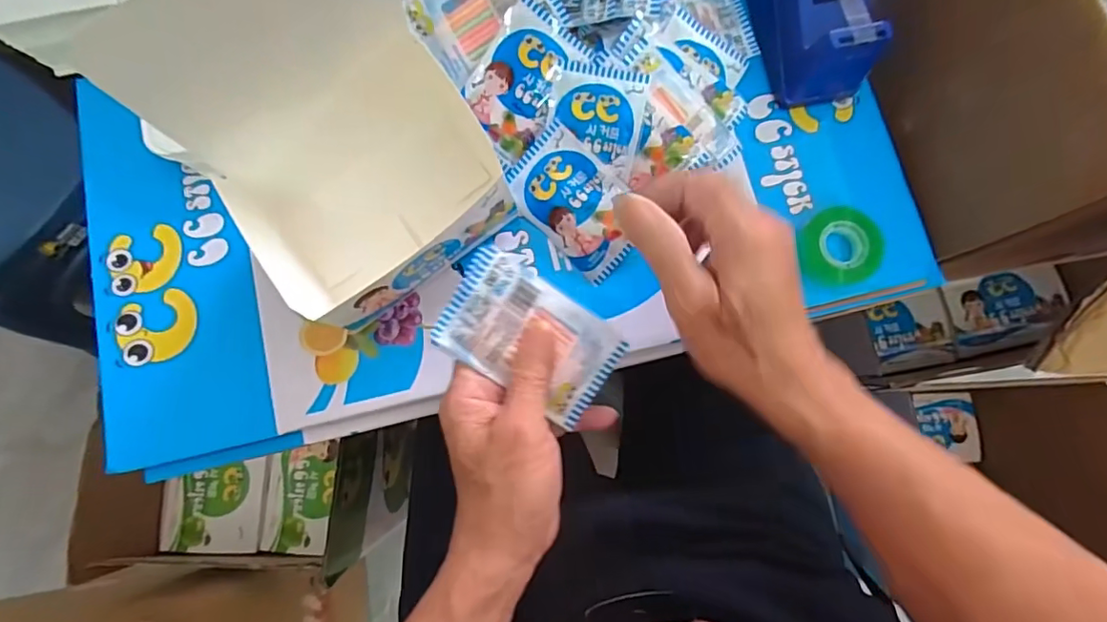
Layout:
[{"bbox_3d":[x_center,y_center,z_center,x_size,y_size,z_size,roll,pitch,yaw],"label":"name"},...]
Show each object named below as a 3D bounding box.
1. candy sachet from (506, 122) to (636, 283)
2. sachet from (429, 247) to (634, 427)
[{"bbox_3d":[0.015,-0.077,0.388,0.101,0.008,0.064,44,101,4],"label":"candy sachet"},{"bbox_3d":[-0.012,0.016,0.325,0.103,0.005,0.064,34,86,-12],"label":"sachet"}]

